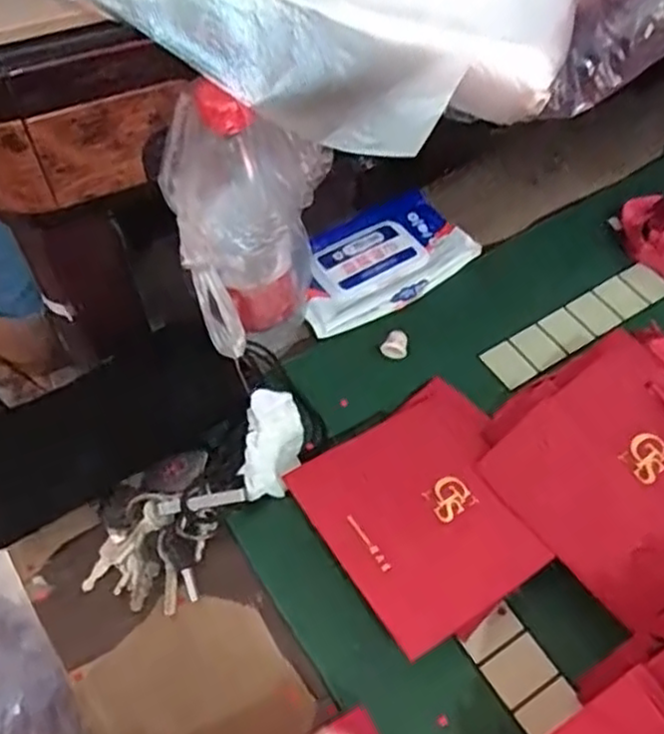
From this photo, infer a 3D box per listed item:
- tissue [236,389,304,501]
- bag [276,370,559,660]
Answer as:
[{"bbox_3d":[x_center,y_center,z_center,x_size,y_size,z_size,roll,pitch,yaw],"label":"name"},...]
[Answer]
[{"bbox_3d":[-0.041,0.054,0.499,0.040,0.010,0.072,10,81,-19],"label":"tissue"},{"bbox_3d":[0.068,0.090,0.470,0.152,0.010,0.143,-31,62,-25],"label":"bag"}]

